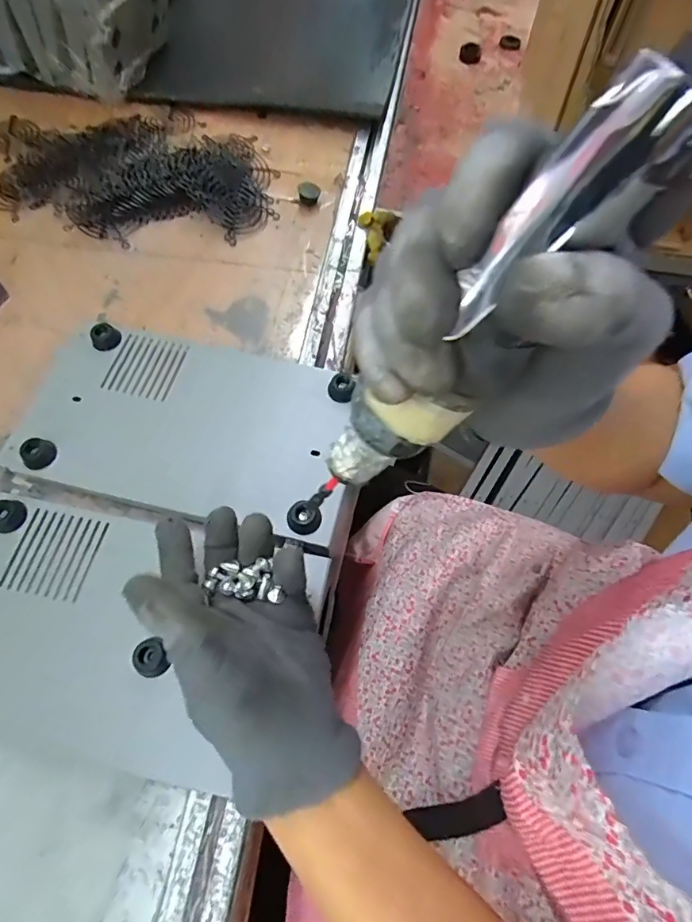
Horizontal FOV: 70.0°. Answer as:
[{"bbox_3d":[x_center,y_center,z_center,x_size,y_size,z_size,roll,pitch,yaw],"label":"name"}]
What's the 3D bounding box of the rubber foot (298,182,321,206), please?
[{"bbox_3d":[-0.040,-0.295,0.542,0.023,0.014,0.025,0,65,-2],"label":"rubber foot"}]

